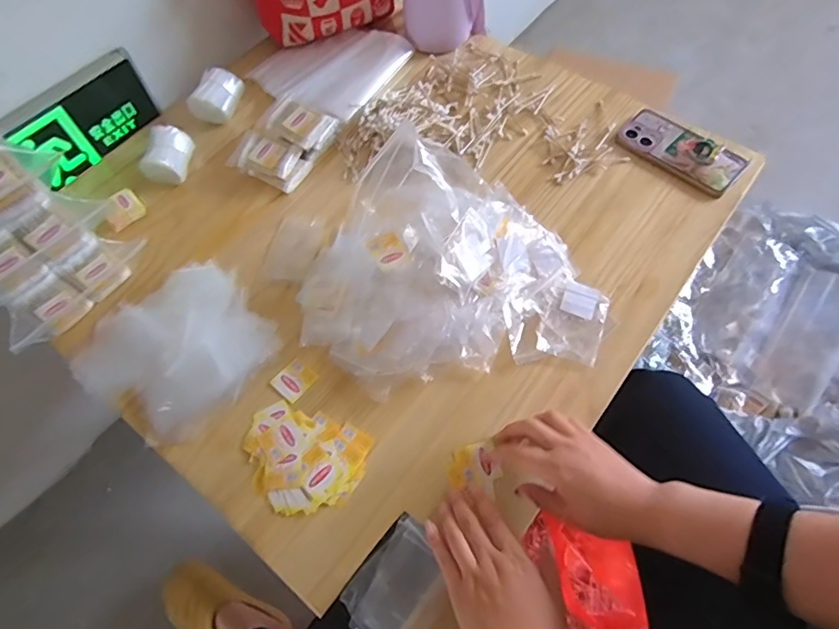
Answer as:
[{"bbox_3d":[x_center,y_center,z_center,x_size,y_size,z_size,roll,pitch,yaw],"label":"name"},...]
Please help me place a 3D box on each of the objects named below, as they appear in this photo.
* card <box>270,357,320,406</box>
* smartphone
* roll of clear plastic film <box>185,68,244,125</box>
[{"bbox_3d":[-0.140,0.073,0.583,0.038,0.004,0.043,40,66,16],"label":"card"},{"bbox_3d":[0.346,-0.220,0.688,0.158,0.014,0.078,36,77,23],"label":"smartphone"},{"bbox_3d":[-0.302,-0.326,0.769,0.062,0.041,0.075,12,64,8],"label":"roll of clear plastic film"}]

